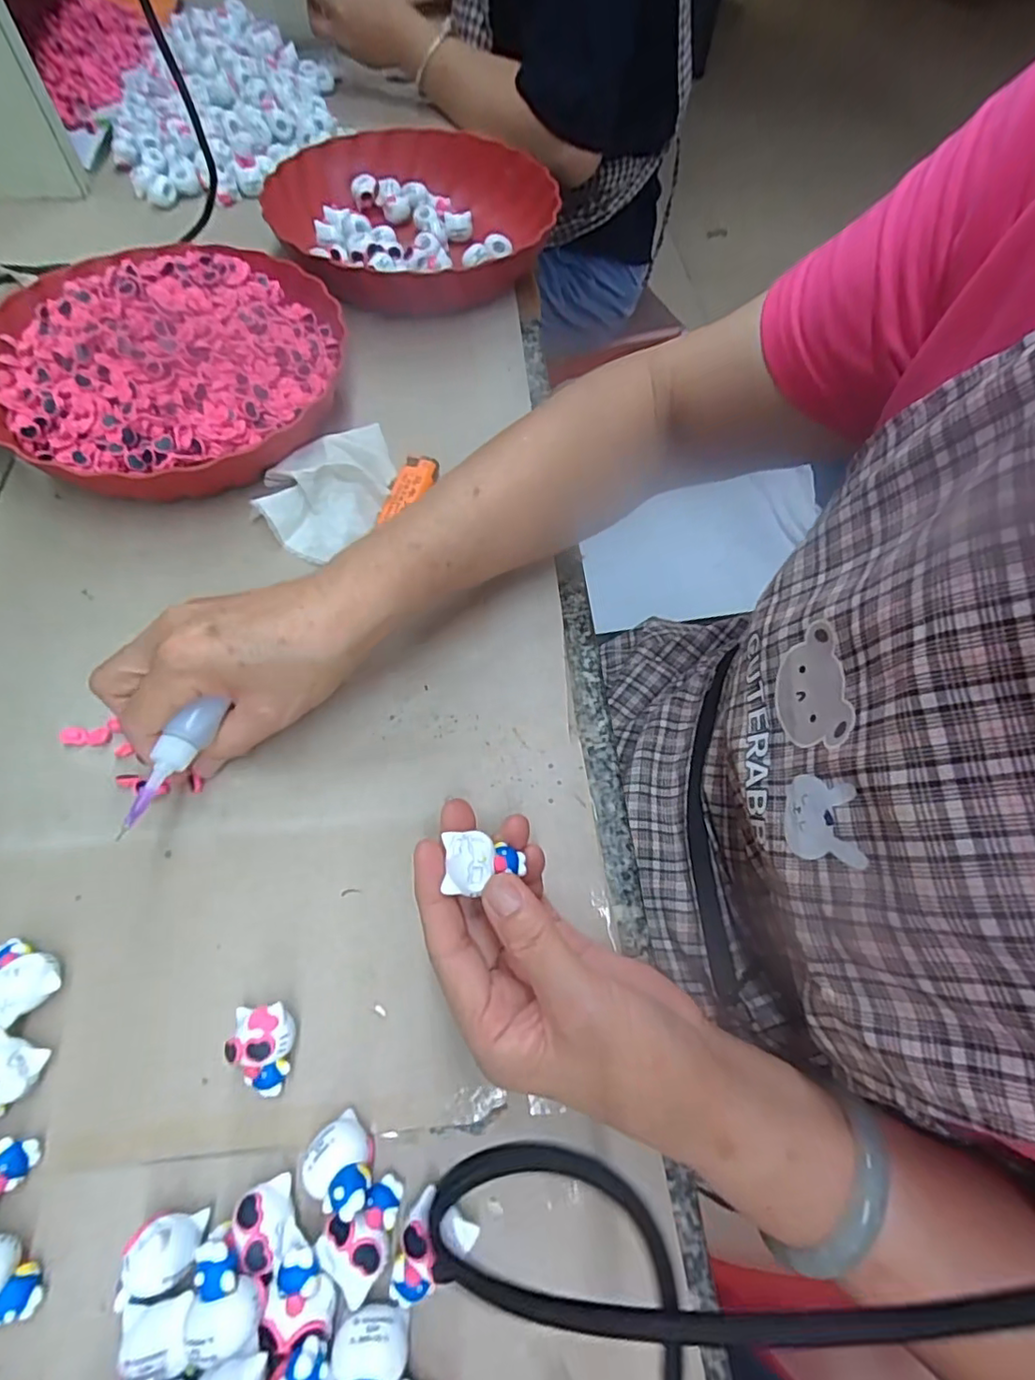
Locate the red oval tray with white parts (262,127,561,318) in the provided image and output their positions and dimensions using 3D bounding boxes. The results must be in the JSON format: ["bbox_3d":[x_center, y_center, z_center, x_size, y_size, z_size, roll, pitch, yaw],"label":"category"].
[{"bbox_3d":[-0.095,-0.398,0.511,0.227,0.054,0.234,13,62,3],"label":"red oval tray with white parts"}]

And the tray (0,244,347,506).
[{"bbox_3d":[-0.241,-0.230,0.412,0.238,0.076,0.235,-35,69,-20],"label":"tray"}]

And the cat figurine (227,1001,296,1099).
[{"bbox_3d":[-0.106,0.150,0.248,0.026,0.022,0.032,-4,61,-6],"label":"cat figurine"}]

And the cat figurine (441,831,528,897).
[{"bbox_3d":[-0.014,0.069,0.242,0.031,0.010,0.023,-2,61,-5],"label":"cat figurine"}]

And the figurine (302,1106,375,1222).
[{"bbox_3d":[-0.068,0.185,0.230,0.028,0.023,0.025,42,66,18],"label":"figurine"}]

